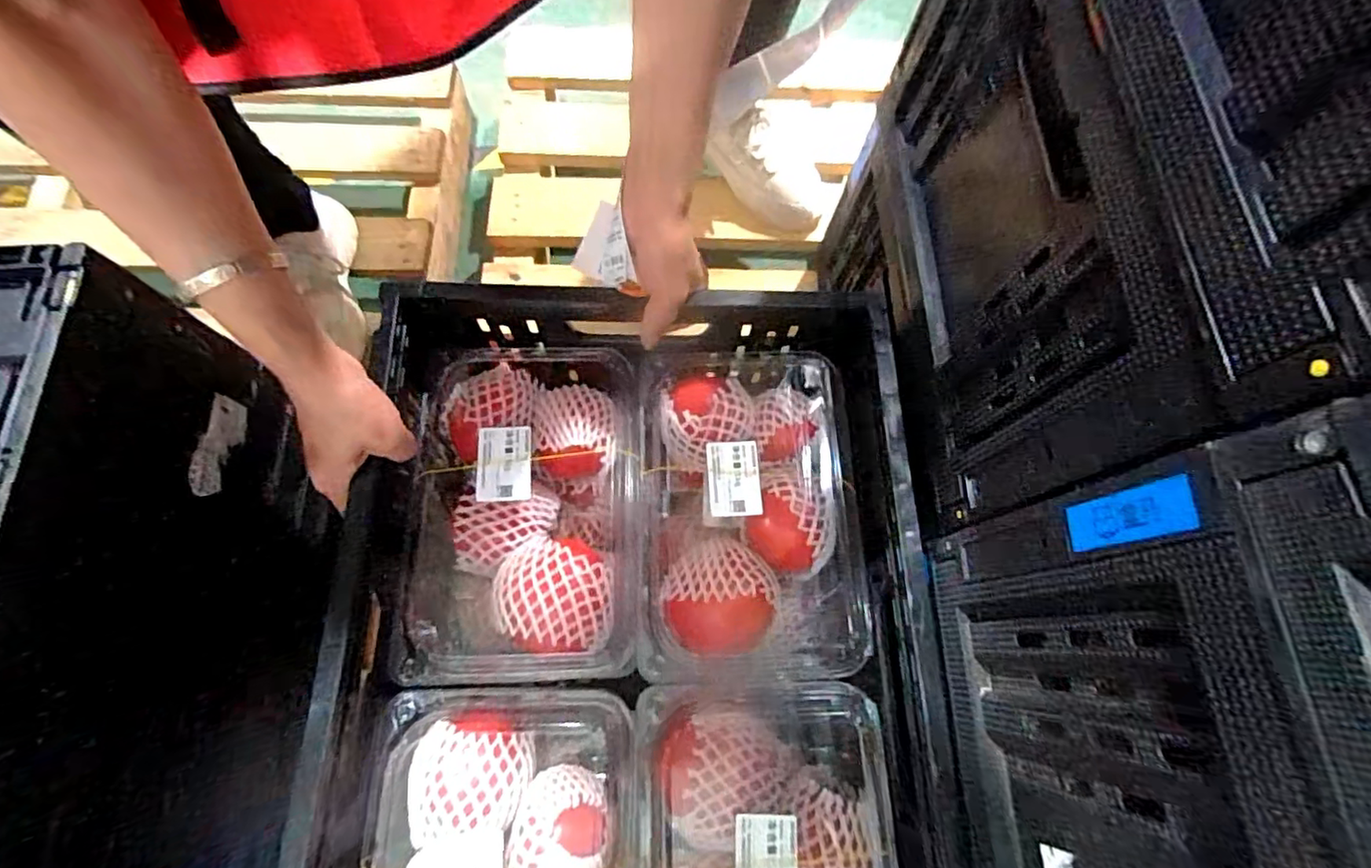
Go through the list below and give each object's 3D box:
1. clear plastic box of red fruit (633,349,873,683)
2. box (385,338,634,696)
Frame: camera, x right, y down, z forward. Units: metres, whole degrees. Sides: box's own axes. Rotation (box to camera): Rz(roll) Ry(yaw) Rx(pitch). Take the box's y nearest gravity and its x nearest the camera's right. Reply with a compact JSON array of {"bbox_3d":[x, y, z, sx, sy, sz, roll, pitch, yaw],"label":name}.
[{"bbox_3d":[0.049,0.058,0.505,0.178,0.095,0.278,-2,72,1],"label":"clear plastic box of red fruit"},{"bbox_3d":[-0.134,0.059,0.497,0.192,0.092,0.273,-3,72,1],"label":"box"}]

